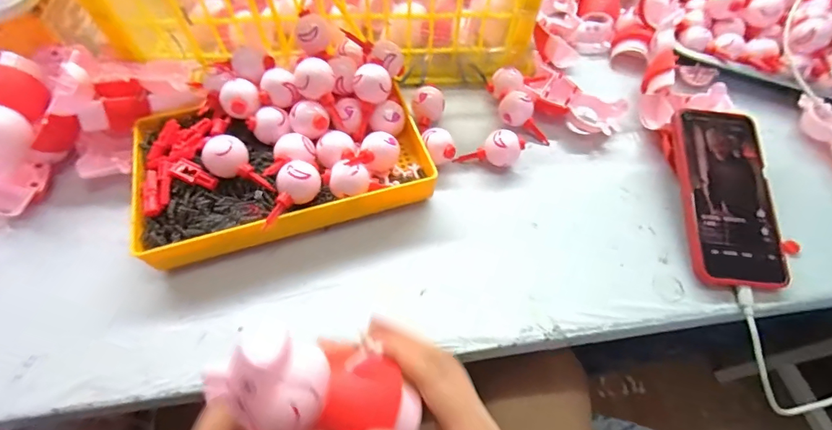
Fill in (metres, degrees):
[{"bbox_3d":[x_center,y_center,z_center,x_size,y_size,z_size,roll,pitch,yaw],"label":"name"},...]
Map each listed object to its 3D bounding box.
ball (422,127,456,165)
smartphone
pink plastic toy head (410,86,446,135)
[{"bbox_3d":[0.021,-0.062,0.389,0.026,0.031,0.030,-21,62,-14],"label":"ball"},{"bbox_3d":[0.274,-0.020,0.359,0.079,0.009,0.163,5,71,2],"label":"smartphone"},{"bbox_3d":[0.012,-0.110,0.417,0.036,0.031,0.026,-36,66,-20],"label":"pink plastic toy head"}]

